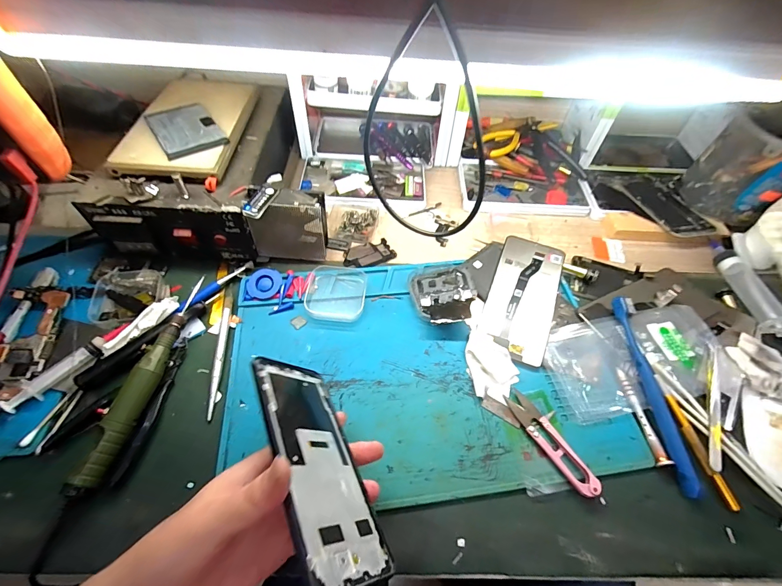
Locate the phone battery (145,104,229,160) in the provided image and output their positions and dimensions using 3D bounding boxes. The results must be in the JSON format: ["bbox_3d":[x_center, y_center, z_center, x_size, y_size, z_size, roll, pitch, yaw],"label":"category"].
[{"bbox_3d":[-0.225,-0.180,0.396,0.064,0.008,0.088,-29,63,-25],"label":"phone battery"}]

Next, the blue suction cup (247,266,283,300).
[{"bbox_3d":[-0.141,-0.011,0.402,0.036,0.009,0.036,2,55,-2],"label":"blue suction cup"}]

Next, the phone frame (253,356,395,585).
[{"bbox_3d":[-0.052,0.114,0.255,0.004,0.073,0.160,-43,51,12],"label":"phone frame"}]

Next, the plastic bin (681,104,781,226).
[{"bbox_3d":[0.477,-0.160,0.465,0.112,0.115,0.099,-15,58,-13],"label":"plastic bin"}]

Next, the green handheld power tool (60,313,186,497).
[{"bbox_3d":[-0.224,0.089,0.320,0.018,0.026,0.159,8,55,2],"label":"green handheld power tool"}]

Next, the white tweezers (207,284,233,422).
[{"bbox_3d":[-0.172,0.053,0.366,0.009,0.005,0.146,-3,56,-5],"label":"white tweezers"}]

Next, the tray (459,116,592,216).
[{"bbox_3d":[0.196,-0.198,0.544,0.179,0.047,0.190,2,55,-2],"label":"tray"}]

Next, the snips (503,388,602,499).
[{"bbox_3d":[0.144,0.132,0.323,0.023,0.013,0.099,-27,61,-20],"label":"snips"}]

